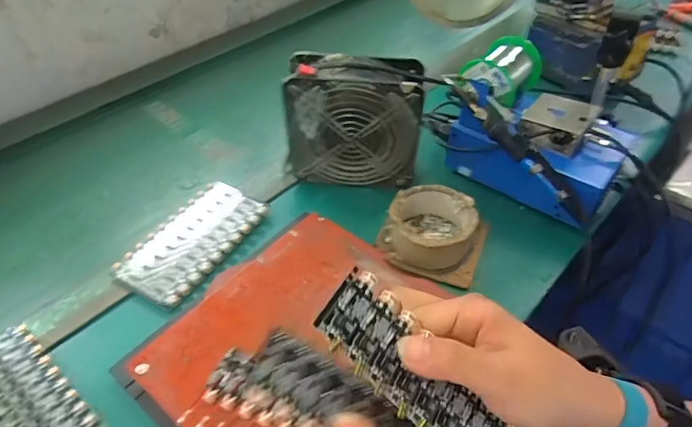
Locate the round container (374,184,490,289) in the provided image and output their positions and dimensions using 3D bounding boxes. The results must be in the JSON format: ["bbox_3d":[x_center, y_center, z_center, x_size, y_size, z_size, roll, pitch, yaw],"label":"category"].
[{"bbox_3d":[0.093,0.019,0.508,0.109,0.052,0.094,15,48,18],"label":"round container"}]

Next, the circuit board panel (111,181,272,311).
[{"bbox_3d":[-0.169,0.029,0.521,0.093,0.014,0.164,23,51,25],"label":"circuit board panel"}]

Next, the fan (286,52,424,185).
[{"bbox_3d":[0.006,-0.104,0.543,0.152,0.151,0.063,5,45,9],"label":"fan"}]

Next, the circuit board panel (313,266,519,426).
[{"bbox_3d":[0.051,0.099,0.254,0.160,0.006,0.044,46,54,-8],"label":"circuit board panel"}]

